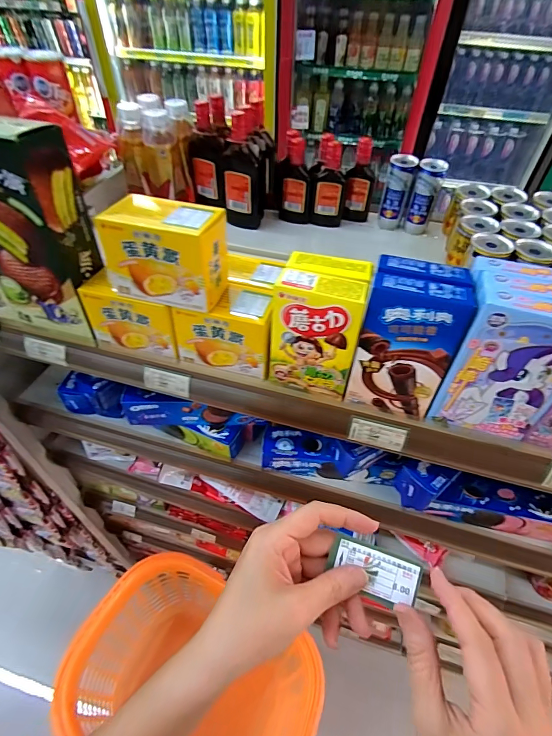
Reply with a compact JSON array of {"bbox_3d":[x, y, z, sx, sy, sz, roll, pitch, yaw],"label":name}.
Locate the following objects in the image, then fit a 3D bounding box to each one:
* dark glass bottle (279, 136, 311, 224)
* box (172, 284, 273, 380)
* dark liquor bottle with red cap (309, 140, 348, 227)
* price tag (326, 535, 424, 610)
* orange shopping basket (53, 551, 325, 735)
[{"bbox_3d":[0.040,-0.376,0.767,0.062,0.150,0.052,0,48,-2],"label":"dark glass bottle"},{"bbox_3d":[-0.055,-0.047,0.439,0.110,0.079,0.064,12,49,8],"label":"box"},{"bbox_3d":[0.110,-0.367,0.760,0.065,0.153,0.045,12,48,8],"label":"dark liquor bottle with red cap"},{"bbox_3d":[0.072,0.151,0.277,0.062,0.004,0.036,16,82,14],"label":"price tag"},{"bbox_3d":[-0.145,0.595,0.705,0.410,0.250,0.283,22,51,16],"label":"orange shopping basket"}]

